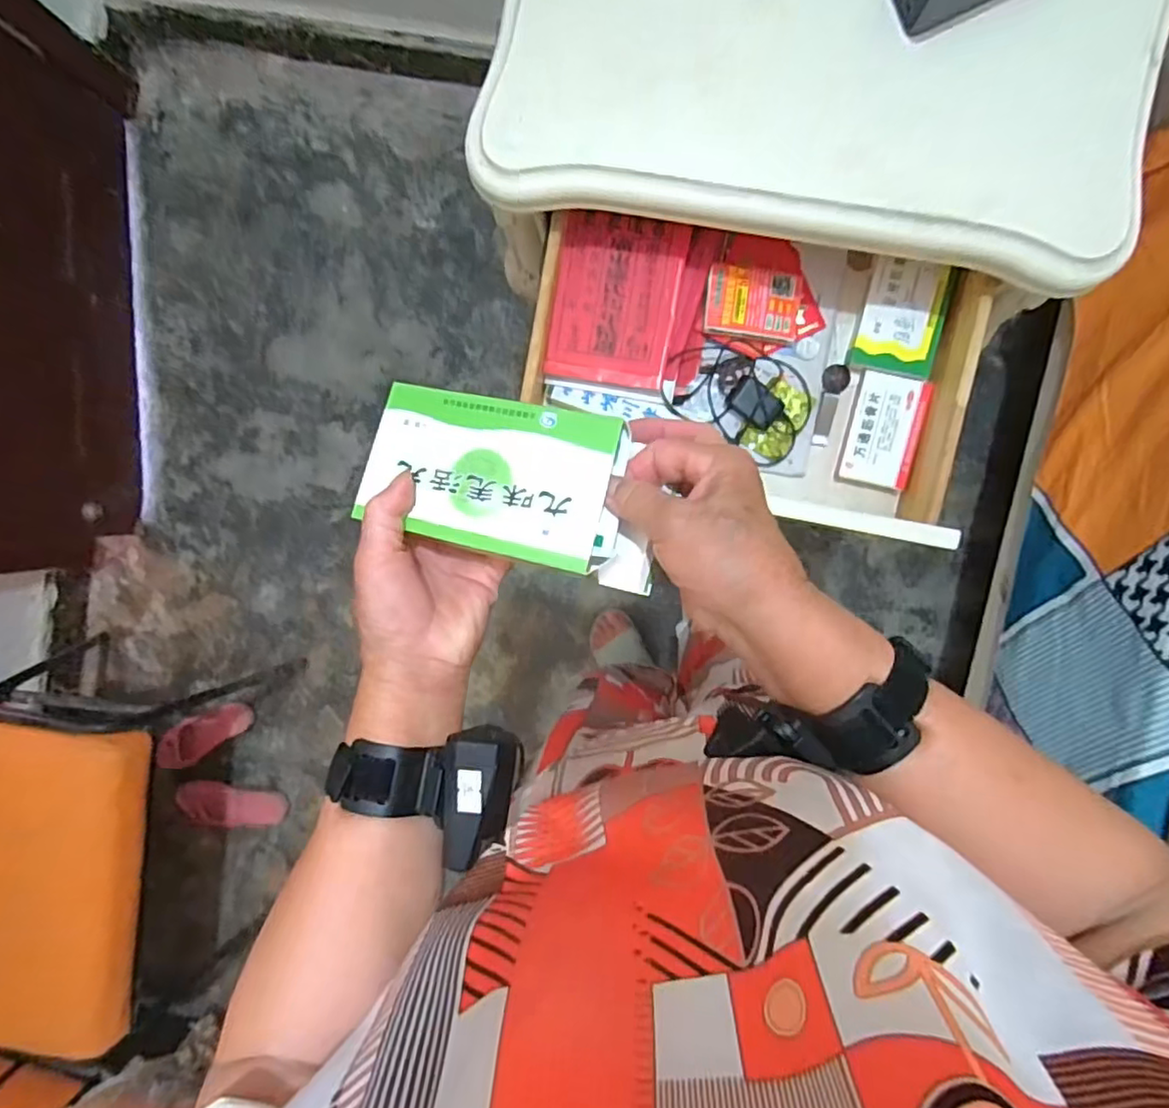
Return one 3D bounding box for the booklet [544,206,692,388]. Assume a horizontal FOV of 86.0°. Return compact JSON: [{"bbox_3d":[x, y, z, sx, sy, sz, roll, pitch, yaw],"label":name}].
[{"bbox_3d":[0.033,-0.264,0.657,0.127,0.014,0.167,10,95,4],"label":"booklet"}]

